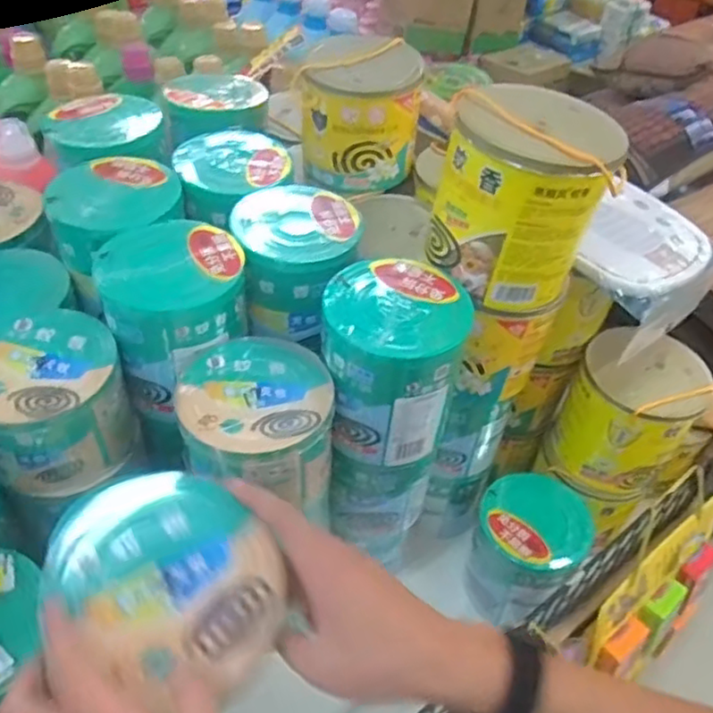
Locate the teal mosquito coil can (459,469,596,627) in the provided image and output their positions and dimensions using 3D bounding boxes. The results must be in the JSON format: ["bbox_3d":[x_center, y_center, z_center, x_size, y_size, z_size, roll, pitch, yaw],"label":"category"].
[{"bbox_3d":[0.216,0.252,0.837,0.119,0.139,0.134,35,52,25],"label":"teal mosquito coil can"}]

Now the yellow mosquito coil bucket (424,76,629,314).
[{"bbox_3d":[0.151,-0.148,0.610,0.140,0.154,0.137,10,46,4],"label":"yellow mosquito coil bucket"}]

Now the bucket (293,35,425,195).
[{"bbox_3d":[0.001,-0.303,0.813,0.146,0.148,0.138,4,45,-2],"label":"bucket"}]

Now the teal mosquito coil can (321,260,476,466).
[{"bbox_3d":[0.034,0.008,0.631,0.126,0.154,0.125,3,46,-3],"label":"teal mosquito coil can"}]

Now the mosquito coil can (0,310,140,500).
[{"bbox_3d":[-0.283,0.043,0.620,0.141,0.119,0.139,-18,50,-22],"label":"mosquito coil can"}]

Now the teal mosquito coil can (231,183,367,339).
[{"bbox_3d":[-0.061,-0.103,0.695,0.129,0.096,0.139,-18,50,-22],"label":"teal mosquito coil can"}]

